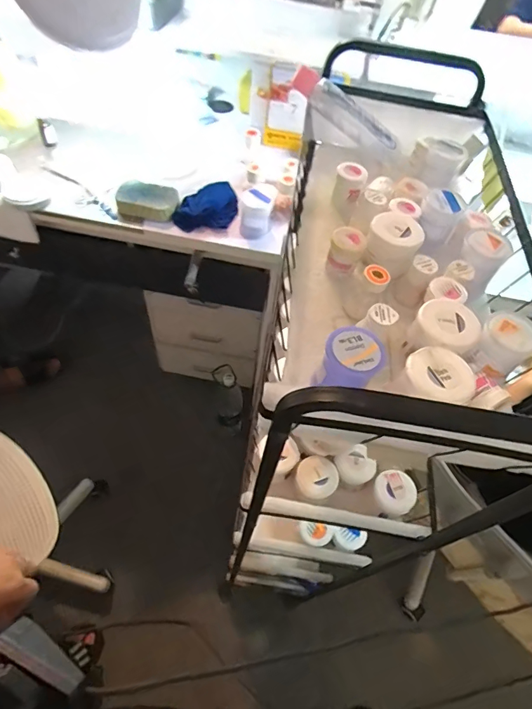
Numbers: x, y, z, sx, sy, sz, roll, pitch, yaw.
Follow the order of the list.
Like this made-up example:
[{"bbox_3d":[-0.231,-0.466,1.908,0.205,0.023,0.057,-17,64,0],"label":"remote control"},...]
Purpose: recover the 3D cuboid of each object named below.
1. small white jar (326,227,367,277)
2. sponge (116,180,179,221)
[{"bbox_3d":[0.077,-0.097,0.411,0.031,0.041,0.027,20,57,9],"label":"small white jar"},{"bbox_3d":[-0.241,-0.318,0.869,0.122,0.045,0.068,9,56,2],"label":"sponge"}]

